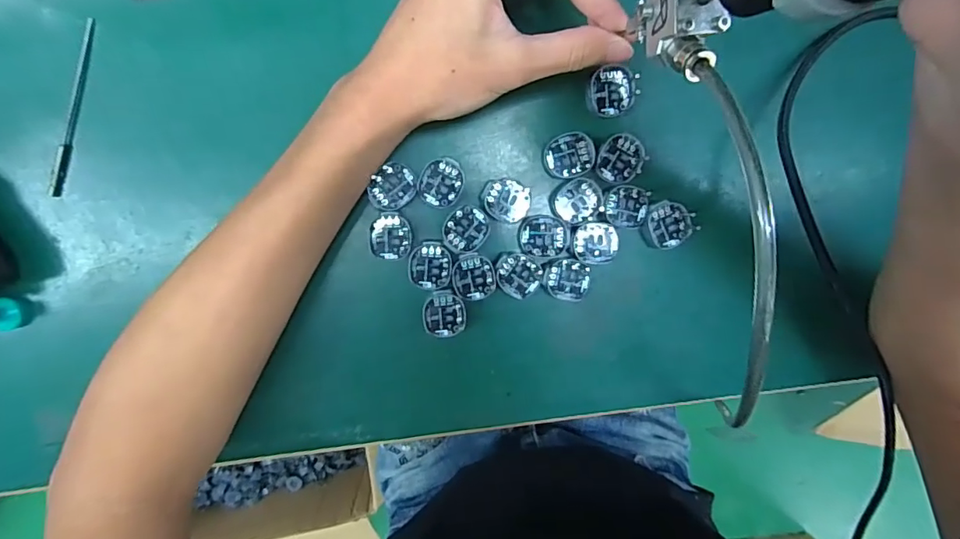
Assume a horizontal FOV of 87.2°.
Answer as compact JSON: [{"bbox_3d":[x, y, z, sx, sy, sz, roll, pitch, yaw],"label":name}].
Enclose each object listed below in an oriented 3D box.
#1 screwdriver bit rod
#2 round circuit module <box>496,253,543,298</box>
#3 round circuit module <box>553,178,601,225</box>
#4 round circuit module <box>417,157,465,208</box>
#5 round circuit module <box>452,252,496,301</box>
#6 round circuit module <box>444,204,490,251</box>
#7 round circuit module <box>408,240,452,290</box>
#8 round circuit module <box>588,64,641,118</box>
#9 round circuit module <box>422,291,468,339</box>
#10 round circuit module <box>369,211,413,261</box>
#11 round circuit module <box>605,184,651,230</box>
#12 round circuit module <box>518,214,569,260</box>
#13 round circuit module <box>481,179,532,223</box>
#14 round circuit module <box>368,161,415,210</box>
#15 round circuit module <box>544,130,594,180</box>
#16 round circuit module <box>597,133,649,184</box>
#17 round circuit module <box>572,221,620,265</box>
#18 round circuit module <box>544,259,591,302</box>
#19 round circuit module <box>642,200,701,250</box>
[{"bbox_3d":[-0.226,-0.088,0.279,0.008,0.004,0.098,17,96,-5],"label":"screwdriver bit rod"},{"bbox_3d":[0.024,0.004,0.298,0.026,0.004,0.026,0,97,-3],"label":"round circuit module"},{"bbox_3d":[0.057,-0.040,0.295,0.027,0.004,0.025,0,97,-3],"label":"round circuit module"},{"bbox_3d":[-0.022,-0.050,0.288,0.025,0.004,0.028,20,96,-6],"label":"round circuit module"},{"bbox_3d":[-0.004,0.004,0.296,0.024,0.004,0.028,-7,98,-3],"label":"round circuit module"},{"bbox_3d":[-0.008,-0.023,0.292,0.026,0.004,0.026,0,97,-3],"label":"round circuit module"},{"bbox_3d":[-0.029,-0.002,0.294,0.025,0.004,0.027,0,97,-3],"label":"round circuit module"},{"bbox_3d":[0.076,-0.101,0.286,0.028,0.005,0.026,0,97,-3],"label":"round circuit module"},{"bbox_3d":[-0.021,0.027,0.300,0.025,0.006,0.027,-5,97,-3],"label":"round circuit module"},{"bbox_3d":[-0.051,-0.019,0.290,0.024,0.004,0.027,-6,98,-3],"label":"round circuit module"},{"bbox_3d":[0.087,-0.037,0.299,0.026,0.006,0.025,0,97,-3],"label":"round circuit module"},{"bbox_3d":[0.038,-0.019,0.295,0.029,0.004,0.025,-6,97,-3],"label":"round circuit module"},{"bbox_3d":[0.015,-0.040,0.291,0.028,0.004,0.023,21,96,-6],"label":"round circuit module"},{"bbox_3d":[-0.050,-0.047,0.286,0.025,0.004,0.024,0,97,-3],"label":"round circuit module"},{"bbox_3d":[0.052,-0.066,0.291,0.028,0.004,0.025,-6,98,-3],"label":"round circuit module"},{"bbox_3d":[0.082,-0.064,0.292,0.028,0.004,0.026,0,97,-3],"label":"round circuit module"},{"bbox_3d":[0.068,-0.015,0.298,0.026,0.004,0.025,0,97,-3],"label":"round circuit module"},{"bbox_3d":[0.053,0.006,0.302,0.027,0.007,0.024,-1,97,-3],"label":"round circuit module"},{"bbox_3d":[0.111,-0.026,0.299,0.026,0.008,0.028,0,97,-3],"label":"round circuit module"}]

